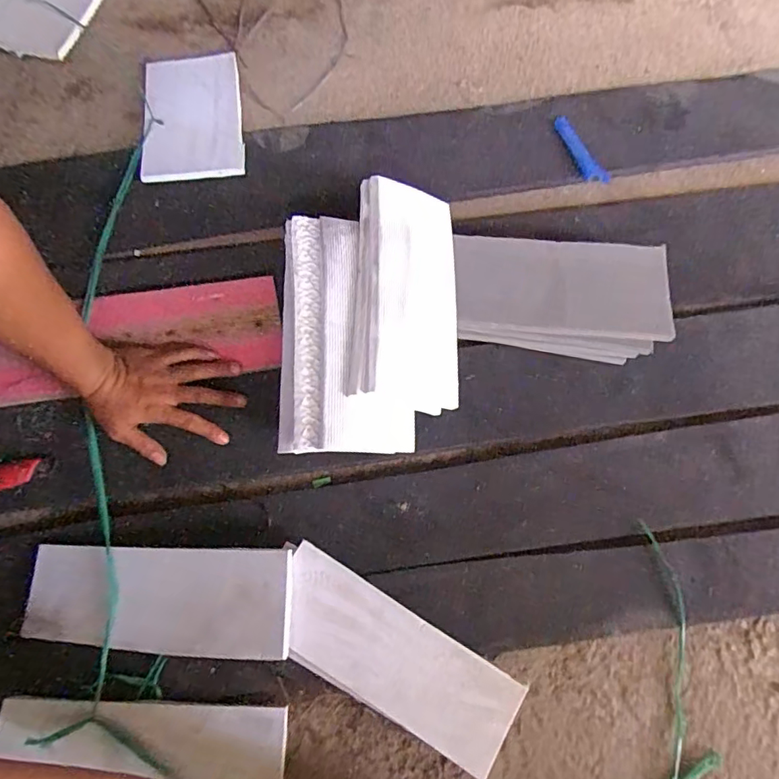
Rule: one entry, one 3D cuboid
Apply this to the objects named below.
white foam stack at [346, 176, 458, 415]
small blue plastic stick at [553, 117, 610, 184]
[{"bbox_3d":[0.025,-0.121,0.625,0.137,0.020,0.290,11,72,-25],"label":"white foam stack"},{"bbox_3d":[0.288,-0.362,0.778,0.030,0.018,0.130,-26,77,-10],"label":"small blue plastic stick"}]

